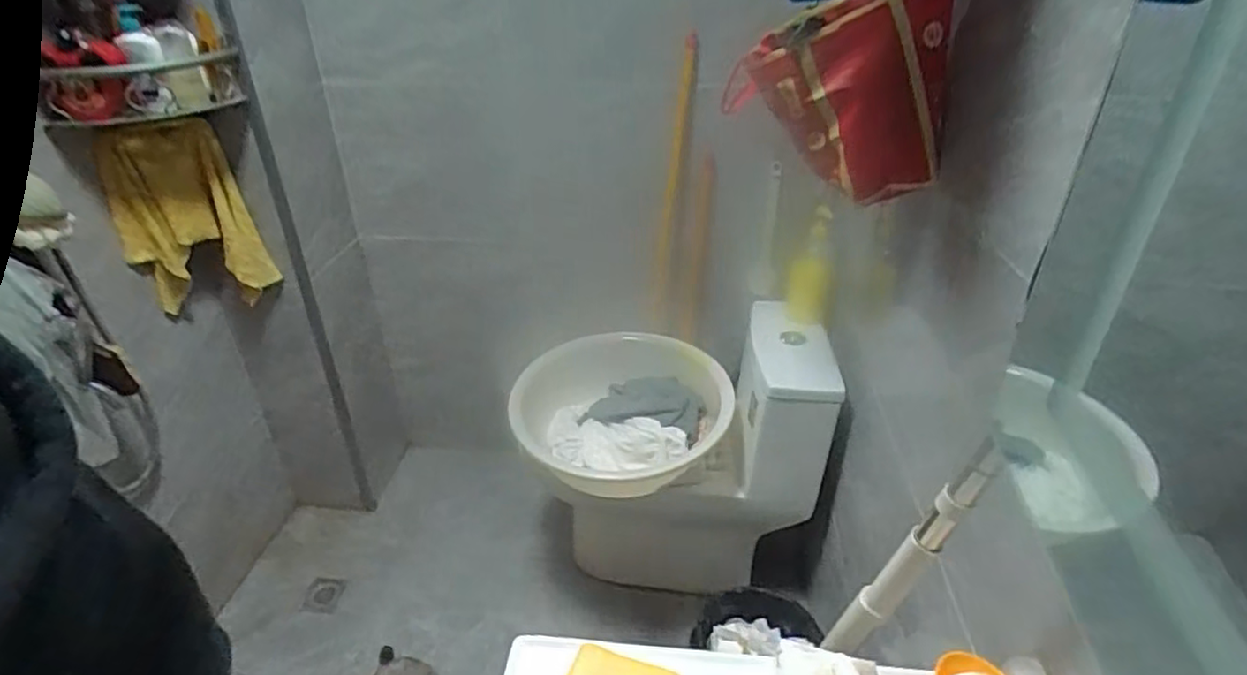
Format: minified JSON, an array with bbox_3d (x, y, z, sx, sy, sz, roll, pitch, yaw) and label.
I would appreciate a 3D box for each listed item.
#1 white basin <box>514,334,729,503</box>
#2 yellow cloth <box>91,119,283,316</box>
[{"bbox_3d":[-0.006,0.164,1.436,0.457,0.158,0.430,-1,33,1],"label":"white basin"},{"bbox_3d":[-0.925,-0.247,1.392,0.234,0.391,0.058,-27,24,-28],"label":"yellow cloth"}]

